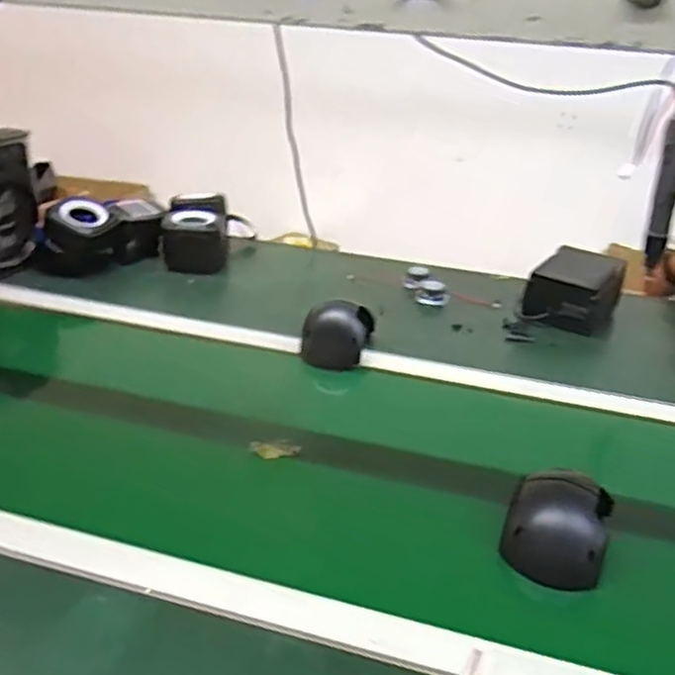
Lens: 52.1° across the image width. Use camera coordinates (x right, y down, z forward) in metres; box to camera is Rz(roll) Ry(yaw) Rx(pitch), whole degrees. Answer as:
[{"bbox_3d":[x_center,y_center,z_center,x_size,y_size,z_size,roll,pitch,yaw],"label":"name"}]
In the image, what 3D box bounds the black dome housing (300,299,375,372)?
[{"bbox_3d":[0.000,-0.007,0.976,0.092,0.070,0.088,10,27,11],"label":"black dome housing"}]

